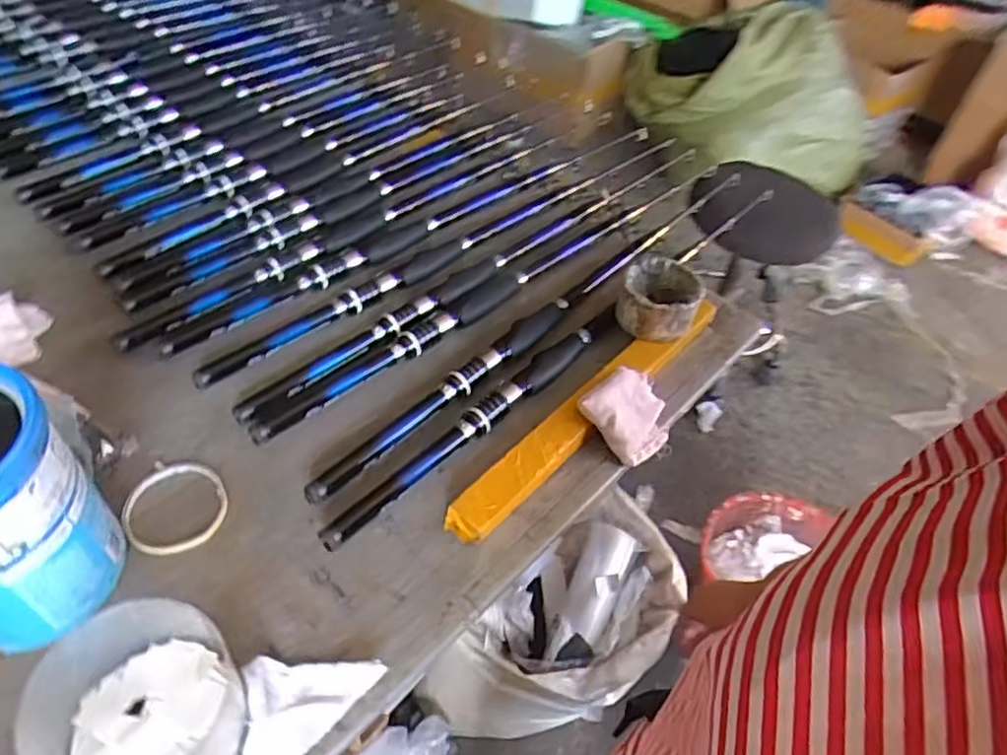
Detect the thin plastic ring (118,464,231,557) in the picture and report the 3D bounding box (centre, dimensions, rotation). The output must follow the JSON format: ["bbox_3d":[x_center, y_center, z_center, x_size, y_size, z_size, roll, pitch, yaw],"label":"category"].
[{"bbox_3d":[-0.274,0.107,0.577,0.079,0.013,0.085,3,49,-4],"label":"thin plastic ring"}]

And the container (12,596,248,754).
[{"bbox_3d":[-0.229,0.211,0.439,0.114,0.077,0.111,3,49,-4],"label":"container"}]

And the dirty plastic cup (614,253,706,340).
[{"bbox_3d":[0.168,-0.083,0.743,0.084,0.056,0.092,3,49,-4],"label":"dirty plastic cup"}]

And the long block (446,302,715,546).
[{"bbox_3d":[0.097,0.018,0.666,0.038,0.027,0.396,36,54,23],"label":"long block"}]

